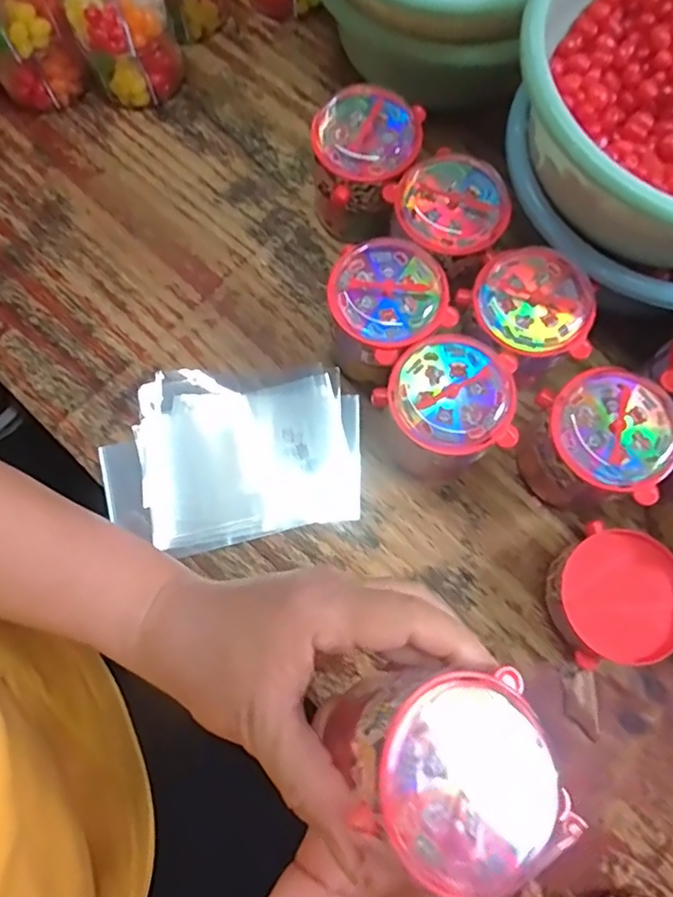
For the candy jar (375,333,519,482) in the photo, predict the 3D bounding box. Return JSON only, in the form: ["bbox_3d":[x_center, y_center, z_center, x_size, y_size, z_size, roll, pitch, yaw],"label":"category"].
[{"bbox_3d":[0.063,-0.020,0.328,0.068,0.065,0.064,0,76,1],"label":"candy jar"}]

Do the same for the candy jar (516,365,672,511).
[{"bbox_3d":[0.140,-0.003,0.321,0.067,0.067,0.065,0,76,1],"label":"candy jar"}]

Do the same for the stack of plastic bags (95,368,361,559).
[{"bbox_3d":[-0.064,0.003,0.355,0.153,0.005,0.109,-9,76,-1],"label":"stack of plastic bags"}]

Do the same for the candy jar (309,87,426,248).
[{"bbox_3d":[0.018,-0.177,0.373,0.064,0.073,0.066,0,76,1],"label":"candy jar"}]

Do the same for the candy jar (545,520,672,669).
[{"bbox_3d":[0.149,0.080,0.315,0.067,0.037,0.068,0,76,1],"label":"candy jar"}]

